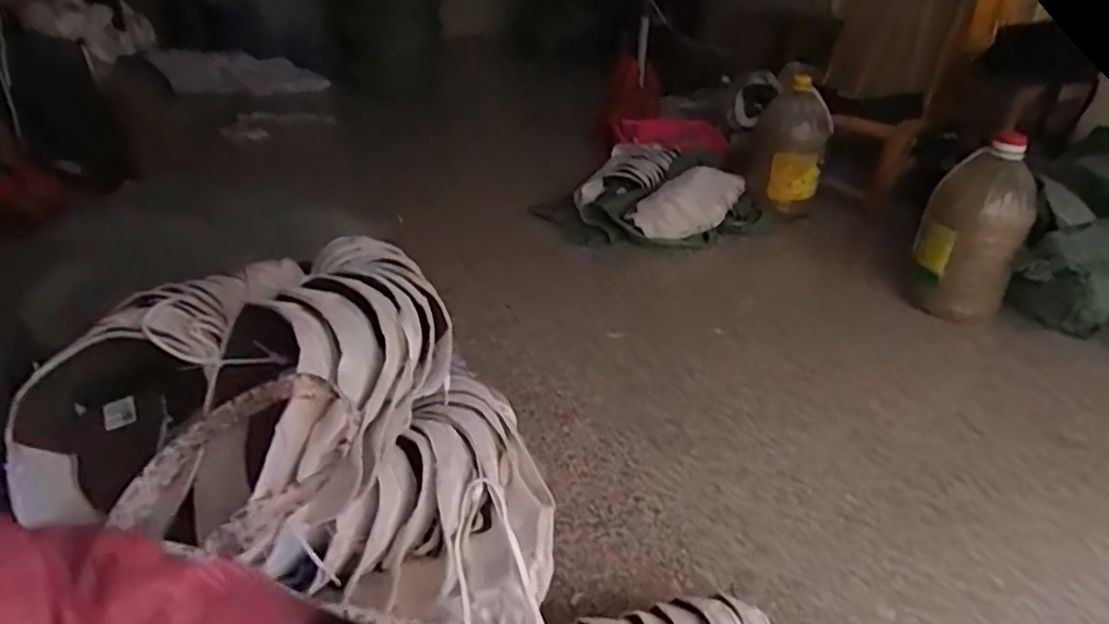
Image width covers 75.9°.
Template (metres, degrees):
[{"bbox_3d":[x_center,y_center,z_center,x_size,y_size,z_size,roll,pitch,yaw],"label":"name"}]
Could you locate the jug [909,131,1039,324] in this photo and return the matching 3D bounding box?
[{"bbox_3d":[0.879,-0.170,1.489,0.189,0.348,0.158,22,36,29],"label":"jug"}]

